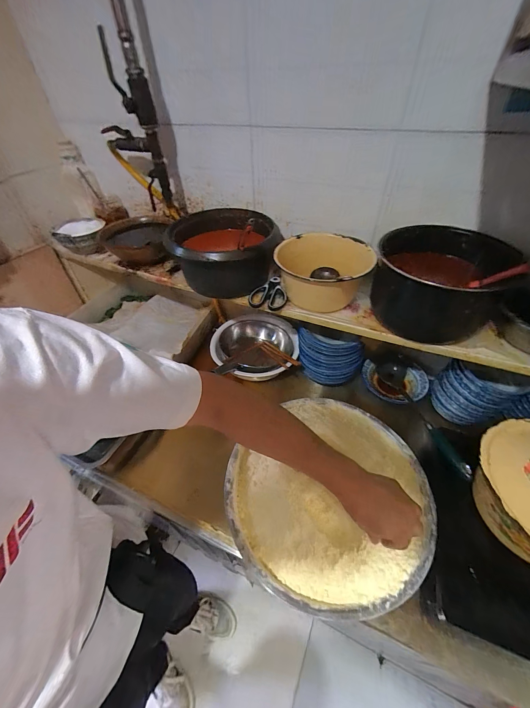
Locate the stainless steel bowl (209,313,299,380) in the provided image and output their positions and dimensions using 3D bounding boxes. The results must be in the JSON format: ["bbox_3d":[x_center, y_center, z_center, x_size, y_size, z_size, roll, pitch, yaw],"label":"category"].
[{"bbox_3d":[-0.024,-0.019,0.839,0.254,0.098,0.235,14,46,17],"label":"stainless steel bowl"}]

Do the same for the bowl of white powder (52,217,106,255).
[{"bbox_3d":[-0.536,-0.346,0.815,0.138,0.074,0.160,-23,47,-20],"label":"bowl of white powder"}]

